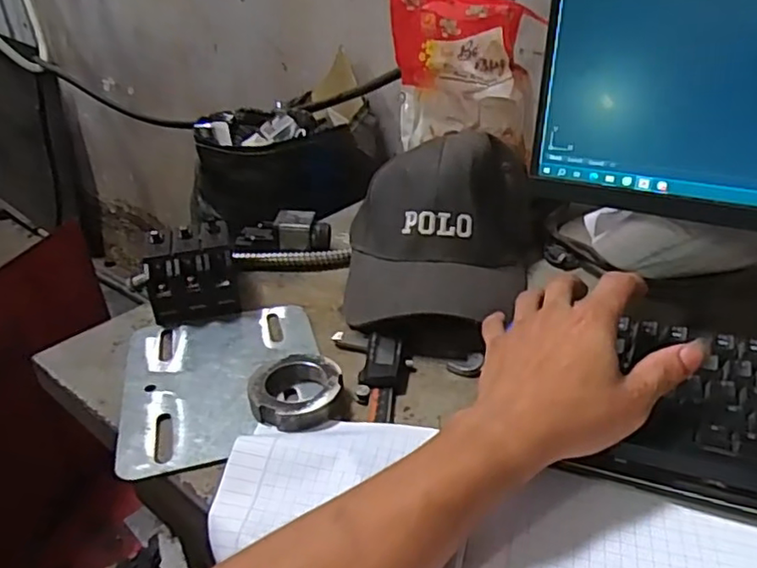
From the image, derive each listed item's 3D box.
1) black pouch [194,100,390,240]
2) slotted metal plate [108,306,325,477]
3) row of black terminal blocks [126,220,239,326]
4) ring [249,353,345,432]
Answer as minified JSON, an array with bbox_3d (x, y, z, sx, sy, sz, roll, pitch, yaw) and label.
[{"bbox_3d":[-0.143,-0.215,0.982,0.252,0.127,0.293,2,29,7],"label":"black pouch"},{"bbox_3d":[-0.119,0.068,0.476,0.148,0.004,0.178,-9,30,-13],"label":"slotted metal plate"},{"bbox_3d":[-0.168,-0.009,0.551,0.082,0.069,0.069,-10,30,-14],"label":"row of black terminal blocks"},{"bbox_3d":[-0.058,0.075,0.438,0.062,0.022,0.063,-2,29,1],"label":"ring"}]

